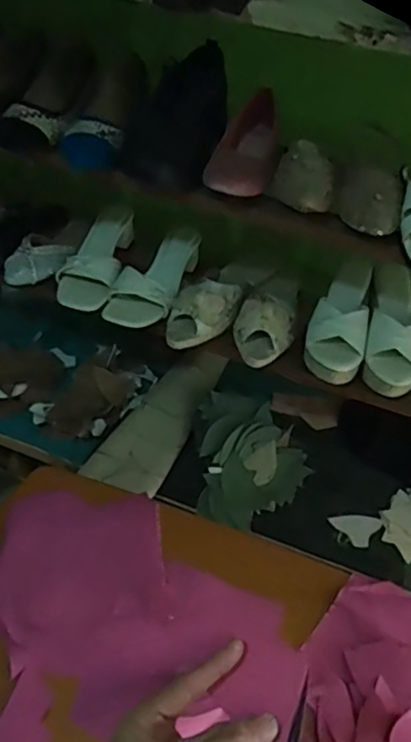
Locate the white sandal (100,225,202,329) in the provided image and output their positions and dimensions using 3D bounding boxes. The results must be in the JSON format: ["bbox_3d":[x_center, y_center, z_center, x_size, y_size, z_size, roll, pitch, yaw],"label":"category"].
[{"bbox_3d":[-0.078,-0.148,0.990,0.090,0.055,0.205,19,46,14],"label":"white sandal"}]

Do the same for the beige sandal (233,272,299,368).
[{"bbox_3d":[0.099,-0.098,0.962,0.088,0.062,0.217,13,45,8],"label":"beige sandal"}]

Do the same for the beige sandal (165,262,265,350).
[{"bbox_3d":[0.021,-0.121,0.975,0.084,0.056,0.234,28,49,22],"label":"beige sandal"}]

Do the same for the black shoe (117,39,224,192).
[{"bbox_3d":[-0.030,-0.331,0.815,0.100,0.070,0.241,15,65,10],"label":"black shoe"}]

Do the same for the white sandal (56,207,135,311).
[{"bbox_3d":[-0.170,-0.186,1.038,0.094,0.065,0.229,14,58,9],"label":"white sandal"}]

